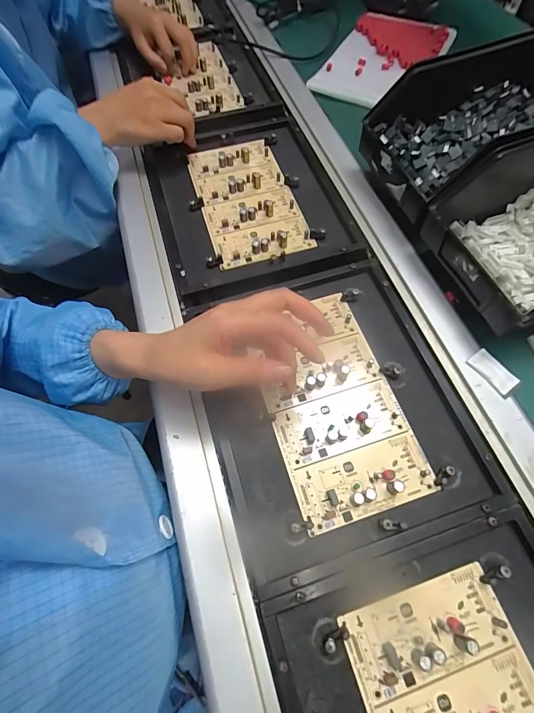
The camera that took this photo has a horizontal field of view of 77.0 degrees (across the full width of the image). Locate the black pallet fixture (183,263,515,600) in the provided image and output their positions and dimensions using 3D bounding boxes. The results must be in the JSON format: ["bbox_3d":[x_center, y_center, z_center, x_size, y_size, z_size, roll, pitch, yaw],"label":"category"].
[{"bbox_3d":[0.059,0.040,0.333,0.232,0.023,0.275,-16,67,-7],"label":"black pallet fixture"}]

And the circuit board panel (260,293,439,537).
[{"bbox_3d":[0.062,0.041,0.332,0.119,0.017,0.213,-16,67,-7],"label":"circuit board panel"}]

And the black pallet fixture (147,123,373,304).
[{"bbox_3d":[-0.031,-0.211,0.449,0.226,0.019,0.266,-17,67,-7],"label":"black pallet fixture"}]

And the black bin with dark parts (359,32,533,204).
[{"bbox_3d":[0.259,-0.272,0.408,0.250,0.108,0.170,-16,67,-7],"label":"black bin with dark parts"}]

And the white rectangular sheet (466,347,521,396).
[{"bbox_3d":[0.227,0.014,0.336,0.024,0.006,0.045,-35,71,-14],"label":"white rectangular sheet"}]

